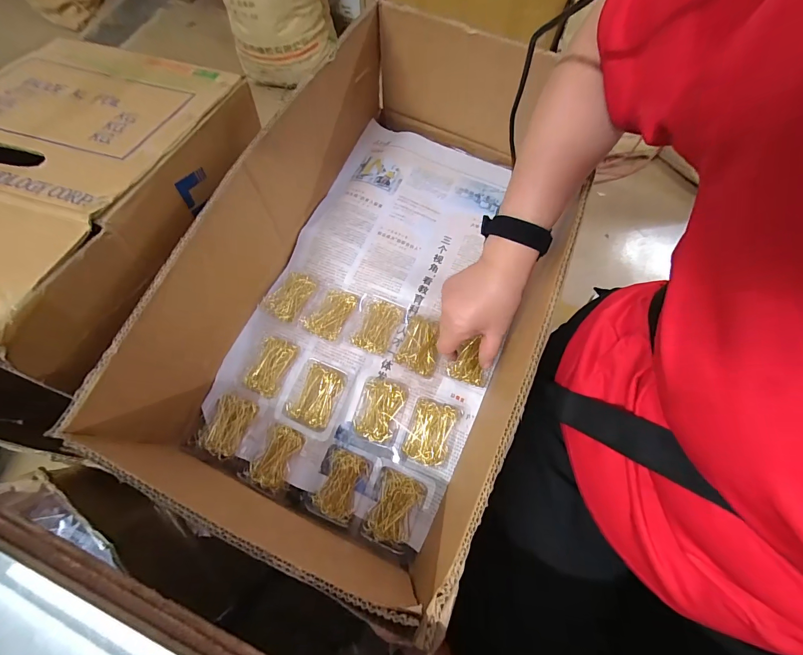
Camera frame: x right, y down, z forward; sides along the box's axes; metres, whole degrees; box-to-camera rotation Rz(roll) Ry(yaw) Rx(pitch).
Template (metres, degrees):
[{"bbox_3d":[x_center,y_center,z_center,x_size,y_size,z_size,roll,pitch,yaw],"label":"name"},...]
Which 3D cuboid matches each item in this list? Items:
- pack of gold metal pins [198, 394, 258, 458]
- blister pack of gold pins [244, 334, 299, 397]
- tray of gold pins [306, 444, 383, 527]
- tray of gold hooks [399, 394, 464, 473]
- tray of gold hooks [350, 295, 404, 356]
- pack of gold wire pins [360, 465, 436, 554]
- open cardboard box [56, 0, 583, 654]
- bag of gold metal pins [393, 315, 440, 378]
[{"bbox_3d":[-0.208,0.114,0.413,0.045,0.010,0.070,25,72,8],"label":"pack of gold metal pins"},{"bbox_3d":[-0.163,0.046,0.435,0.042,0.020,0.071,23,71,7],"label":"blister pack of gold pins"},{"bbox_3d":[-0.068,0.181,0.413,0.066,0.029,0.081,21,71,7],"label":"tray of gold pins"},{"bbox_3d":[0.036,0.122,0.415,0.060,0.014,0.078,18,71,6],"label":"tray of gold hooks"},{"bbox_3d":[-0.035,-0.005,0.457,0.063,0.020,0.074,25,72,8],"label":"tray of gold hooks"},{"bbox_3d":[-0.004,0.203,0.392,0.063,0.016,0.080,18,71,6],"label":"pack of gold wire pins"},{"bbox_3d":[-0.014,-0.071,0.422,0.336,0.182,0.605,20,71,6],"label":"open cardboard box"},{"bbox_3d":[0.025,0.020,0.446,0.052,0.026,0.074,19,71,6],"label":"bag of gold metal pins"}]

